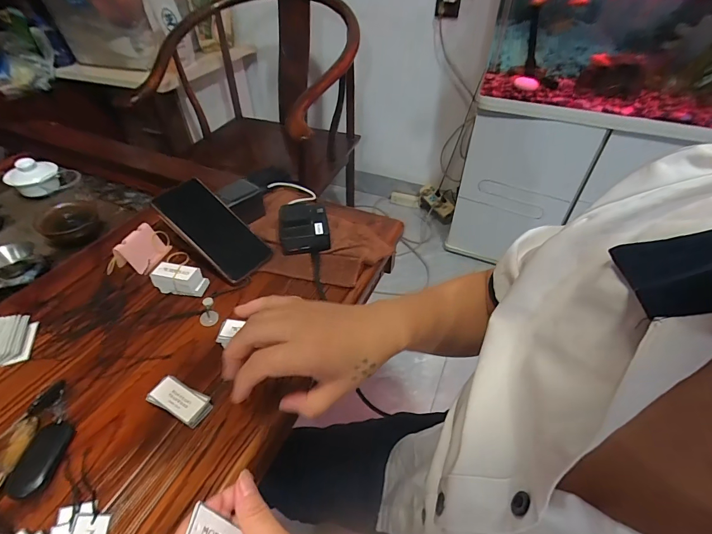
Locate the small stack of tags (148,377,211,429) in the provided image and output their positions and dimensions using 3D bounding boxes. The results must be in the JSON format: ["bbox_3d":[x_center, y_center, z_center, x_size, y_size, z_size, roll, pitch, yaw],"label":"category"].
[{"bbox_3d":[-0.178,0.138,0.369,0.059,0.019,0.030,20,48,19],"label":"small stack of tags"}]

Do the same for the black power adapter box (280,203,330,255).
[{"bbox_3d":[-0.077,-0.062,0.541,0.071,0.043,0.077,-6,45,-6],"label":"black power adapter box"}]

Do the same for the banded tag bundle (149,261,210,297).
[{"bbox_3d":[-0.235,0.018,0.480,0.064,0.036,0.029,10,45,10],"label":"banded tag bundle"}]

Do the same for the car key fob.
[{"bbox_3d":[-0.292,0.177,0.336,0.032,0.009,0.064,-2,44,-2],"label":"car key fob"}]

